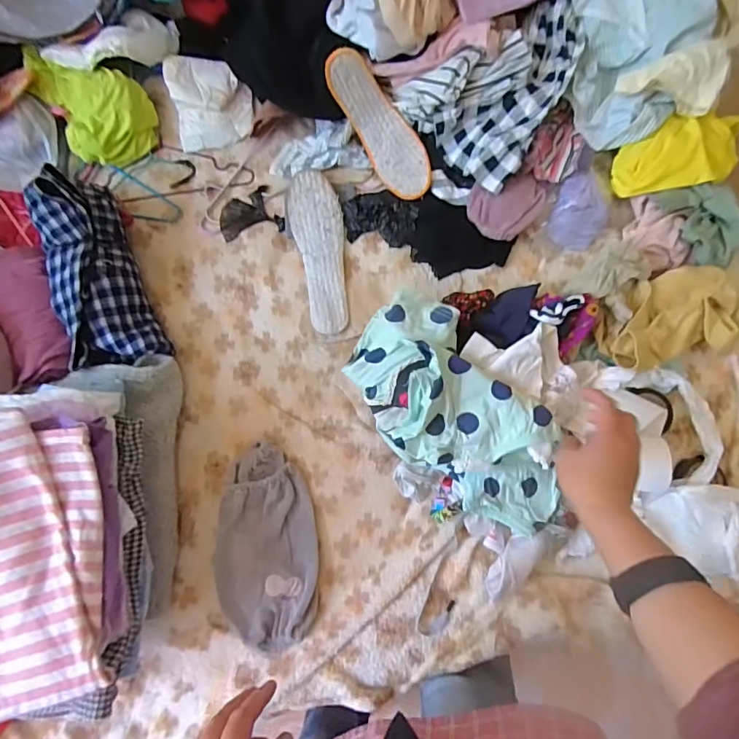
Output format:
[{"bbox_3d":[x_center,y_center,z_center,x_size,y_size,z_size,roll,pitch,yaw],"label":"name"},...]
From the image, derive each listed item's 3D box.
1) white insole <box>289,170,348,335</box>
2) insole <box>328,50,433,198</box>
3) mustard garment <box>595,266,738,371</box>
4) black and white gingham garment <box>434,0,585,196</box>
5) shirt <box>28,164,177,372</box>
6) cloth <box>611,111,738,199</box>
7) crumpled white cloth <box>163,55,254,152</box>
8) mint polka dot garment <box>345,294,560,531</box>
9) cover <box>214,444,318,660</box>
[{"bbox_3d":[-0.074,-0.182,0.744,0.075,0.014,0.254,-10,81,0],"label":"white insole"},{"bbox_3d":[0.018,-0.359,0.716,0.076,0.058,0.222,-38,108,-4],"label":"insole"},{"bbox_3d":[0.414,-0.073,0.645,0.211,0.061,0.117,-17,80,-1],"label":"mustard garment"},{"bbox_3d":[0.223,-0.399,0.716,0.138,0.072,0.266,44,85,7],"label":"black and white gingham garment"},{"bbox_3d":[-0.388,-0.135,0.695,0.122,0.102,0.271,-18,94,-1],"label":"shirt"},{"bbox_3d":[0.452,-0.311,0.700,0.191,0.046,0.103,-8,79,0],"label":"cloth"},{"bbox_3d":[-0.259,-0.439,0.791,0.123,0.035,0.146,-11,81,0],"label":"crumpled white cloth"},{"bbox_3d":[0.116,0.063,0.604,0.162,0.076,0.328,-42,91,-4],"label":"mint polka dot garment"},{"bbox_3d":[-0.141,0.243,0.671,0.140,0.041,0.272,0,81,2],"label":"cover"}]

